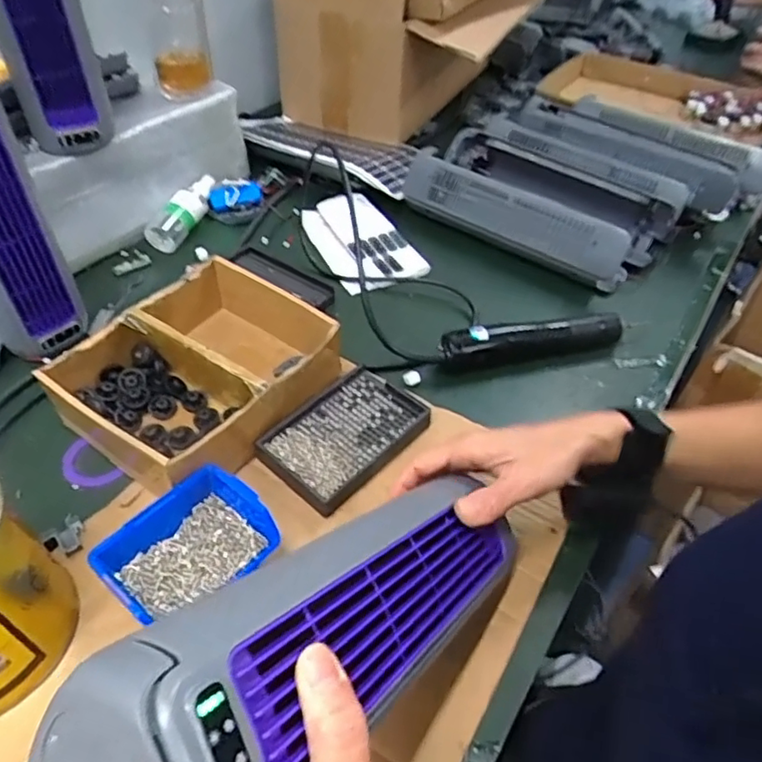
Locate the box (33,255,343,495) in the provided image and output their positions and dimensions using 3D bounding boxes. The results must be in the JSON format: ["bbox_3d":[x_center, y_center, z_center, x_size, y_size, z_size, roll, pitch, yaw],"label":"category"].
[{"bbox_3d":[-0.163,-0.013,0.539,0.169,0.063,0.204,27,50,22],"label":"box"}]

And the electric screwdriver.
[{"bbox_3d":[0.161,-0.042,0.632,0.203,0.045,0.032,-8,47,-11],"label":"electric screwdriver"}]

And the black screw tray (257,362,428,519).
[{"bbox_3d":[-0.030,0.045,0.533,0.094,0.015,0.141,35,54,27],"label":"black screw tray"}]

